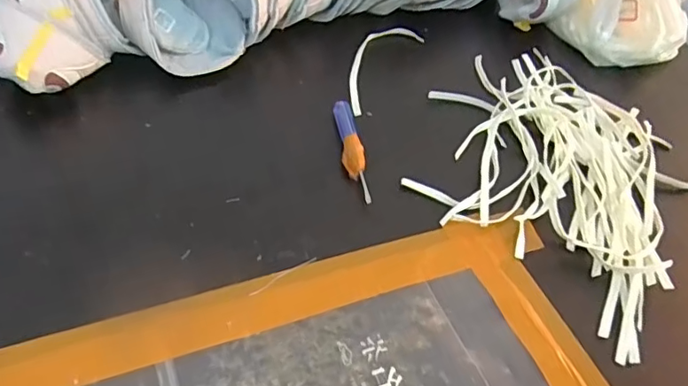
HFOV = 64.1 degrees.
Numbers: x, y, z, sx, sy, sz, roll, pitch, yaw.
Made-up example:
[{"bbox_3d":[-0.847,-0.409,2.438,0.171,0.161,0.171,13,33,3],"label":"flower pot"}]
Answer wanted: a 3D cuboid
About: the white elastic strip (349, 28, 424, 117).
[{"bbox_3d":[0.030,-0.138,0.587,0.055,0.013,0.162,25,49,16],"label":"white elastic strip"}]

